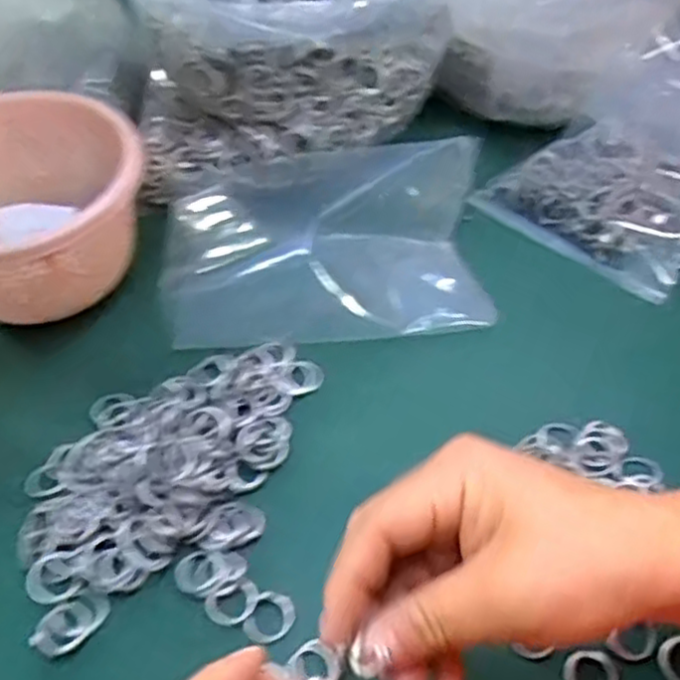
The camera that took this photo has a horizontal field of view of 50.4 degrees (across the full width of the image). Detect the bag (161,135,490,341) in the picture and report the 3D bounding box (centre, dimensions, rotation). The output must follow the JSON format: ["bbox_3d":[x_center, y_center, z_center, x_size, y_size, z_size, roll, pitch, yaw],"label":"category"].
[{"bbox_3d":[-0.009,-0.063,0.450,0.194,0.054,0.122,-1,51,0],"label":"bag"}]

